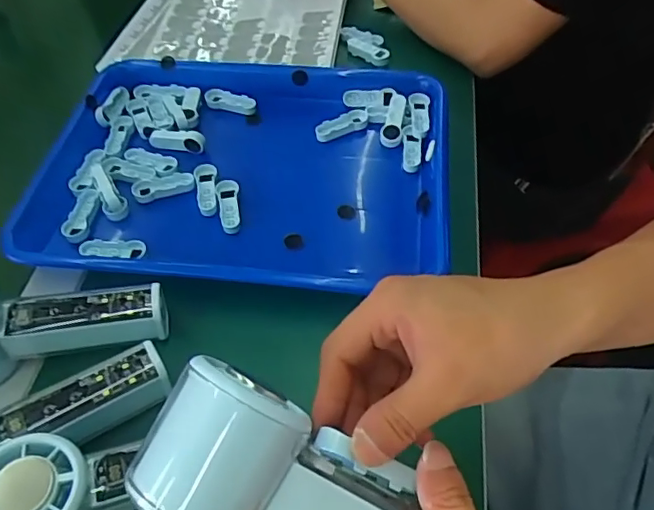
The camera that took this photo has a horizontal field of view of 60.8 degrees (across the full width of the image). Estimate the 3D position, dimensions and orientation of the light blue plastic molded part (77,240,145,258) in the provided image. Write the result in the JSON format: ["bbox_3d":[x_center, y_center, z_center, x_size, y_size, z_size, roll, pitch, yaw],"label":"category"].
[{"bbox_3d":[-0.165,-0.003,0.431,0.051,0.010,0.014,-2,53,2],"label":"light blue plastic molded part"}]

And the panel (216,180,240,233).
[{"bbox_3d":[-0.079,-0.041,0.458,0.018,0.008,0.053,-13,54,-6],"label":"panel"}]

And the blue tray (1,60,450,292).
[{"bbox_3d":[-0.067,-0.076,0.476,0.338,0.042,0.250,3,54,5],"label":"blue tray"}]

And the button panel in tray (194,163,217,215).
[{"bbox_3d":[-0.101,-0.055,0.466,0.017,0.011,0.050,-9,53,-3],"label":"button panel in tray"}]

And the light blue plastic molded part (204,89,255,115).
[{"bbox_3d":[-0.094,-0.150,0.544,0.049,0.004,0.019,12,86,7],"label":"light blue plastic molded part"}]

